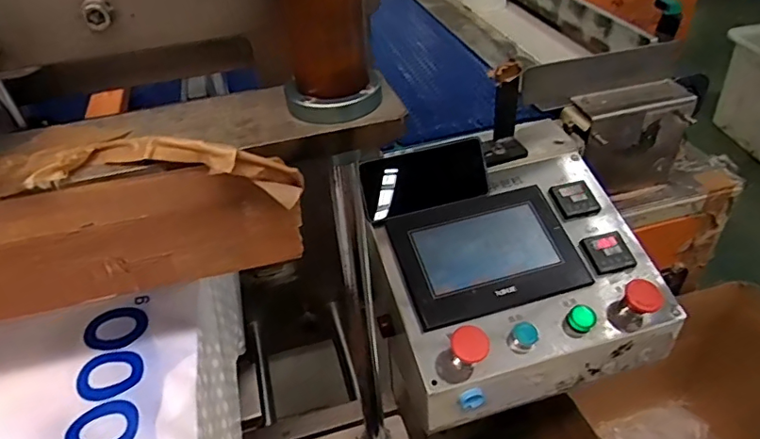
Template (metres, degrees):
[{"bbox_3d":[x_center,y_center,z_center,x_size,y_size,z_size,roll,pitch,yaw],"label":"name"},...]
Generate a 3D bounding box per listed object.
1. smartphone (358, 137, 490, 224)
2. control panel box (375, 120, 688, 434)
[{"bbox_3d":[0.057,-0.050,0.652,0.159,0.073,0.010,-16,9,-11],"label":"smartphone"},{"bbox_3d":[0.157,0.048,0.676,0.305,0.137,0.322,-12,41,-9],"label":"control panel box"}]

